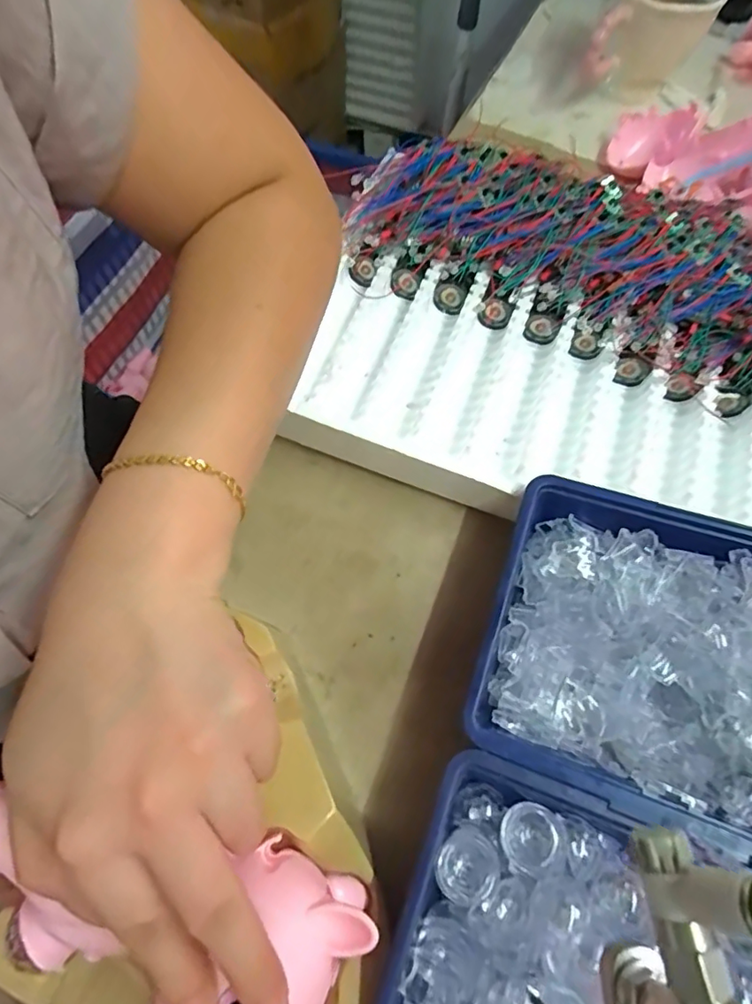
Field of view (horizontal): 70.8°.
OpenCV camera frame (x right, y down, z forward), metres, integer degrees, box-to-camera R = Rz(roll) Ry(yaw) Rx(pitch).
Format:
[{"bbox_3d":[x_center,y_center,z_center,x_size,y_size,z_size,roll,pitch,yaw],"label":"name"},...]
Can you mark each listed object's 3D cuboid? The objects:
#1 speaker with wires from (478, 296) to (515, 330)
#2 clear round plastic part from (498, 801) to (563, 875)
[{"bbox_3d":[0.085,-0.132,0.375,0.022,0.028,0.004,29,68,11],"label":"speaker with wires"},{"bbox_3d":[0.064,0.140,0.220,0.024,0.012,0.024,1,66,-2],"label":"clear round plastic part"}]

